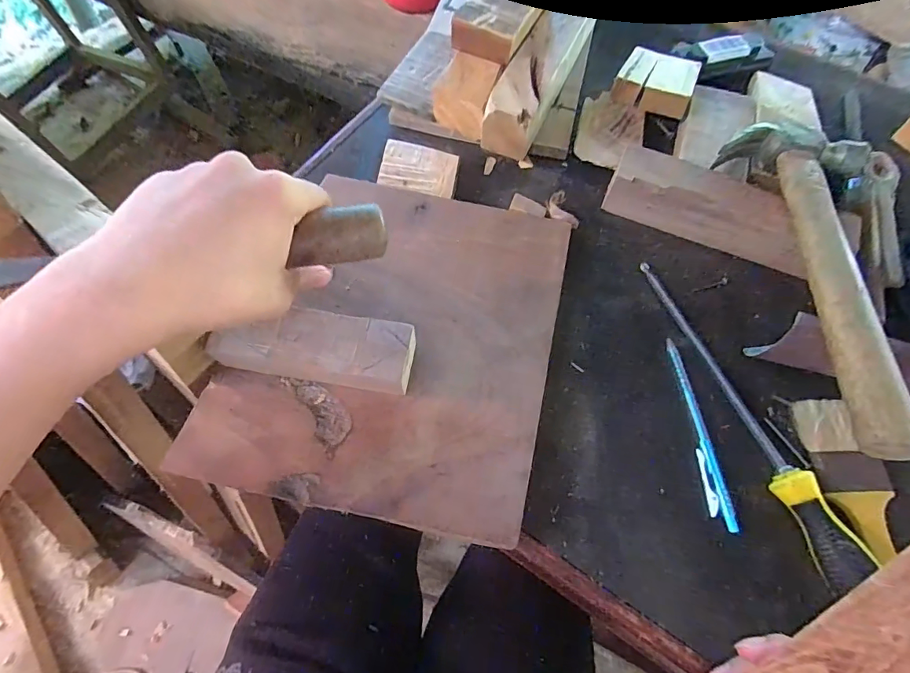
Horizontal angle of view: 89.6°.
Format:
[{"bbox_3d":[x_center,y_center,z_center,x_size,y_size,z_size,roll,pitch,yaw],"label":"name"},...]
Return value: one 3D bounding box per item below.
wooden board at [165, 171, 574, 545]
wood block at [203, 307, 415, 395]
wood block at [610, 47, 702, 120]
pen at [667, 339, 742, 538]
[{"bbox_3d":[-0.040,-0.003,0.339,0.219,0.016,0.254,13,63,5],"label":"wooden board"},{"bbox_3d":[-0.092,0.011,0.314,0.127,0.033,0.047,8,65,3],"label":"wood block"},{"bbox_3d":[0.196,-0.246,0.446,0.069,0.024,0.065,23,67,9],"label":"wood block"},{"bbox_3d":[0.176,0.067,0.332,0.012,0.012,0.135,-4,65,-3],"label":"pen"}]

